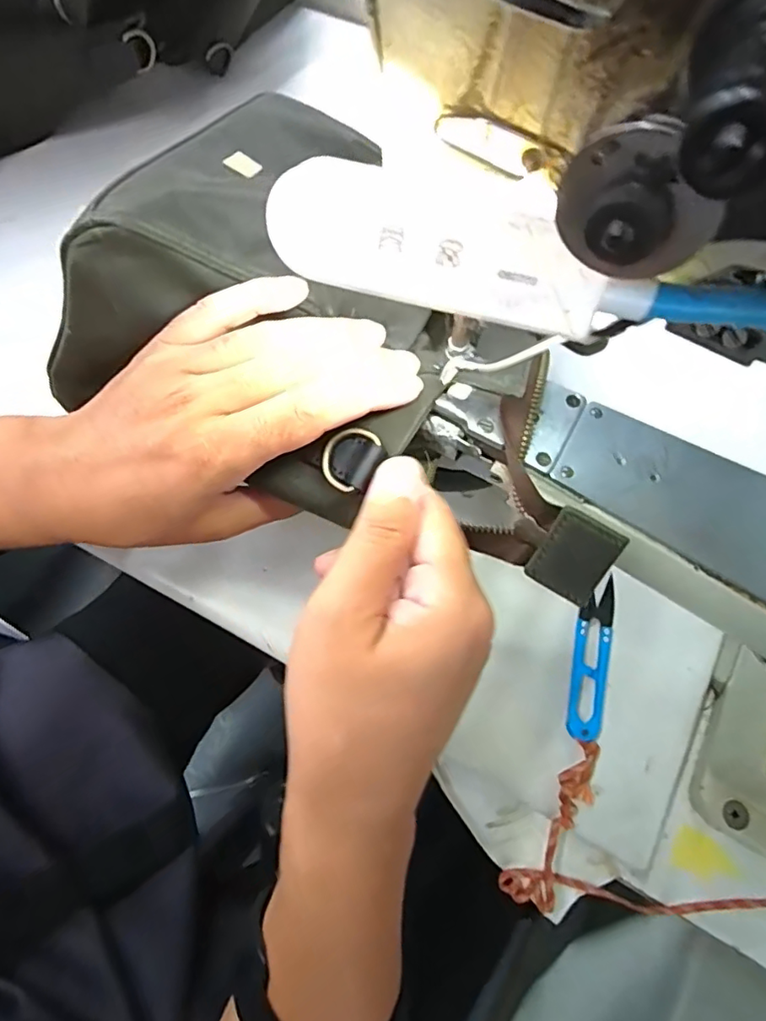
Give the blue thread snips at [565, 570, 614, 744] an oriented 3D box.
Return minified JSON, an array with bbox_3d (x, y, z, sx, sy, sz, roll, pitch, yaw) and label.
[{"bbox_3d":[0.128,0.089,0.334,0.026,0.008,0.098,15,68,4],"label":"blue thread snips"}]

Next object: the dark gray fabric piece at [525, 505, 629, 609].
[{"bbox_3d":[0.076,0.019,0.217,0.026,0.034,0.004,31,29,14],"label":"dark gray fabric piece"}]

